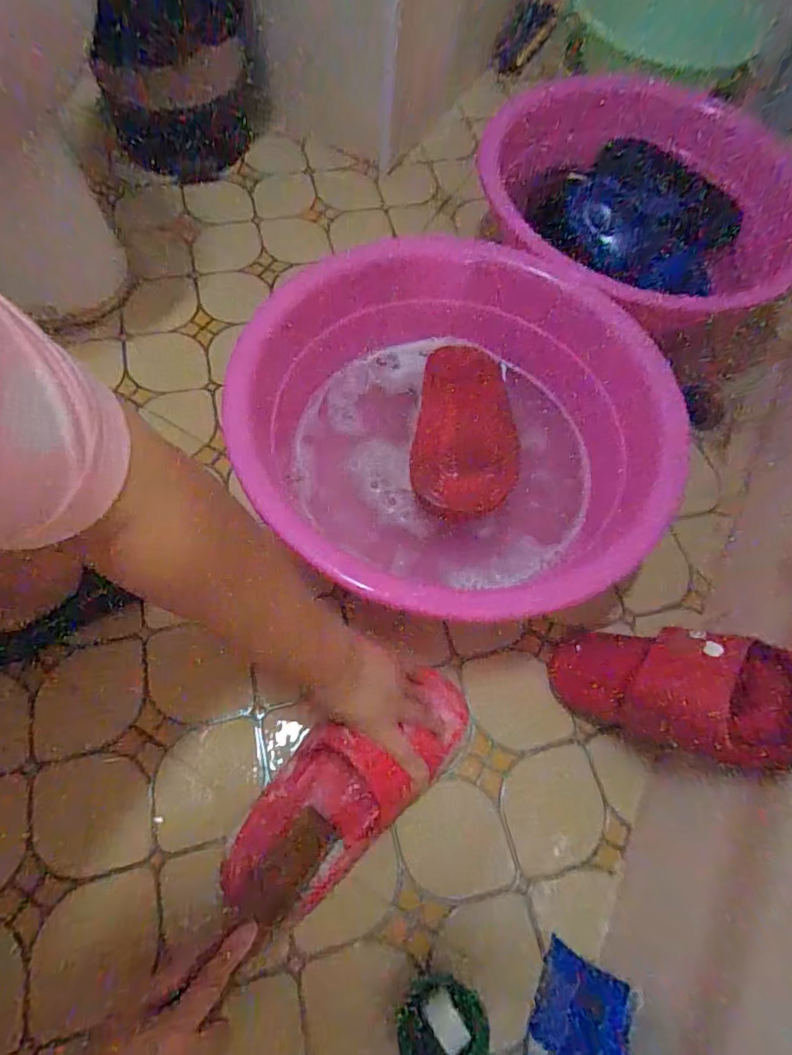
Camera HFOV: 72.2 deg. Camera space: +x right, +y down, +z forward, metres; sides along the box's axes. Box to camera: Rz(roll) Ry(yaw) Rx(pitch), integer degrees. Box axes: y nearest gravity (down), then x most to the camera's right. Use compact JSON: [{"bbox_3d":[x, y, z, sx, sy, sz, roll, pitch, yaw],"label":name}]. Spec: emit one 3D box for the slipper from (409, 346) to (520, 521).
[{"bbox_3d":[0.077,-0.119,0.644,0.108,0.029,0.228,11,63,1],"label":"slipper"}]

